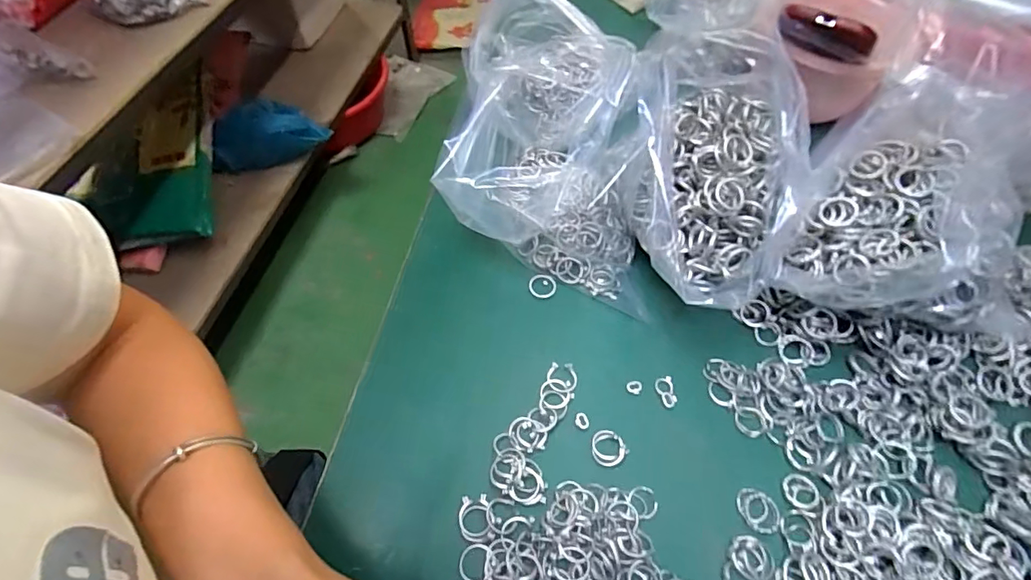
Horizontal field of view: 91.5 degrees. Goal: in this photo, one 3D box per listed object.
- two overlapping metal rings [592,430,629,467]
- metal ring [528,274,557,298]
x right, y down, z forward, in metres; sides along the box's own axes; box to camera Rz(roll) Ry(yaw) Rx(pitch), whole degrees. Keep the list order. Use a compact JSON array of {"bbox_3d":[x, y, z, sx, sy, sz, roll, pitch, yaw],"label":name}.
[{"bbox_3d":[0.064,0.108,0.344,0.024,0.004,0.025,0,57,0],"label":"two overlapping metal rings"},{"bbox_3d":[0.022,-0.003,0.420,0.023,0.004,0.022,0,57,0],"label":"metal ring"}]

